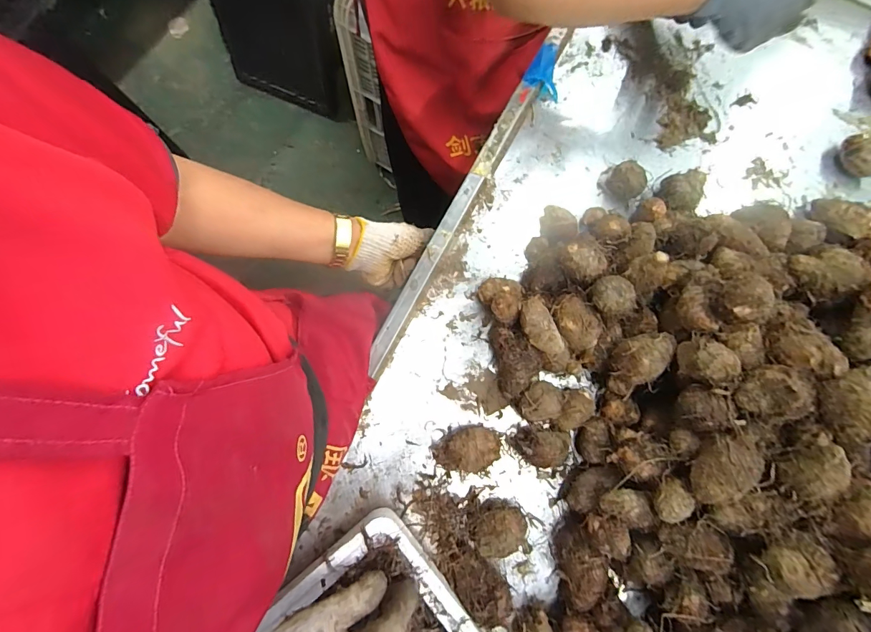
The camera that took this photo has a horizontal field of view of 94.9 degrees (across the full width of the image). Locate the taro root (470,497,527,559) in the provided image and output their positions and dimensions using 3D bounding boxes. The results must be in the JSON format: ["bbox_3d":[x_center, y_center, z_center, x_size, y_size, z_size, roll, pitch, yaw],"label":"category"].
[{"bbox_3d":[0.068,0.229,0.431,0.058,0.040,0.047,-15,80,-3],"label":"taro root"}]

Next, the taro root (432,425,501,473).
[{"bbox_3d":[0.036,0.150,0.447,0.073,0.045,0.047,-23,80,-4],"label":"taro root"}]

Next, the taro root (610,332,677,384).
[{"bbox_3d":[0.221,0.046,0.432,0.067,0.048,0.047,-14,80,-3],"label":"taro root"}]

